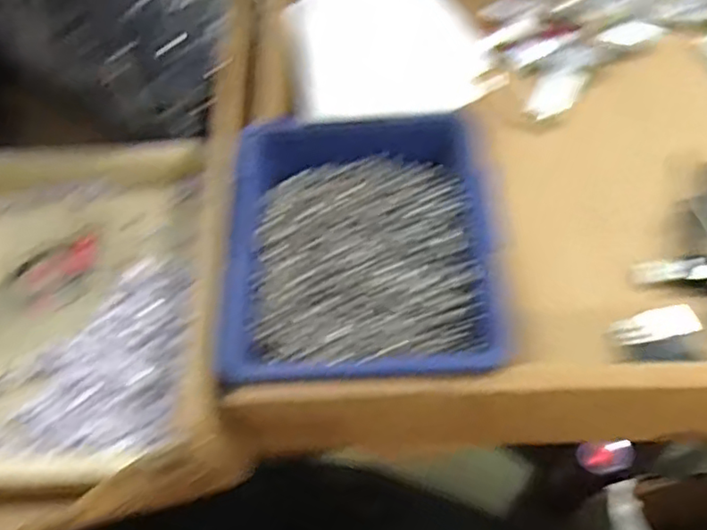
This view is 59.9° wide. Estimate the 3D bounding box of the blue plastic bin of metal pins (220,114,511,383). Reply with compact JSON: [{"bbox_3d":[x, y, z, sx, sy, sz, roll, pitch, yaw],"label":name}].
[{"bbox_3d":[0.003,-0.004,0.304,0.122,0.056,0.135,-4,57,2],"label":"blue plastic bin of metal pins"}]

